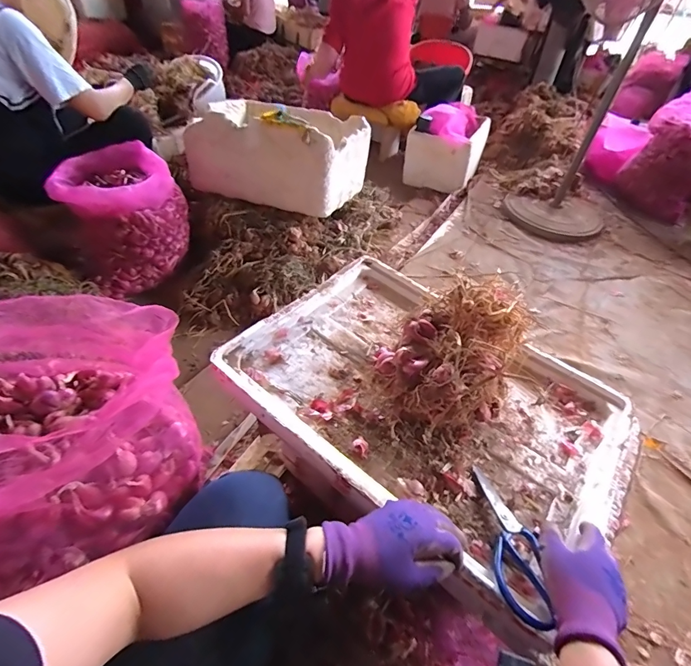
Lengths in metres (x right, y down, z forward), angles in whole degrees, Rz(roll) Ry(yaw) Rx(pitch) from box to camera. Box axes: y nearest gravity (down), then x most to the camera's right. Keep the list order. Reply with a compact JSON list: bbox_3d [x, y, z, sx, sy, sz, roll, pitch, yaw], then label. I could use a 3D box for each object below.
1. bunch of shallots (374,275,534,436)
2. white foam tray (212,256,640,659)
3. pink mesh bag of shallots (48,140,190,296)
[{"bbox_3d":[0.159,0.036,0.578,0.179,0.162,0.199,34,54,24],"label":"bunch of shallots"},{"bbox_3d":[0.132,0.096,0.606,0.569,0.062,0.409,32,53,22],"label":"white foam tray"},{"bbox_3d":[-0.699,-0.365,1.262,0.341,0.335,0.265,-27,55,-26],"label":"pink mesh bag of shallots"}]

